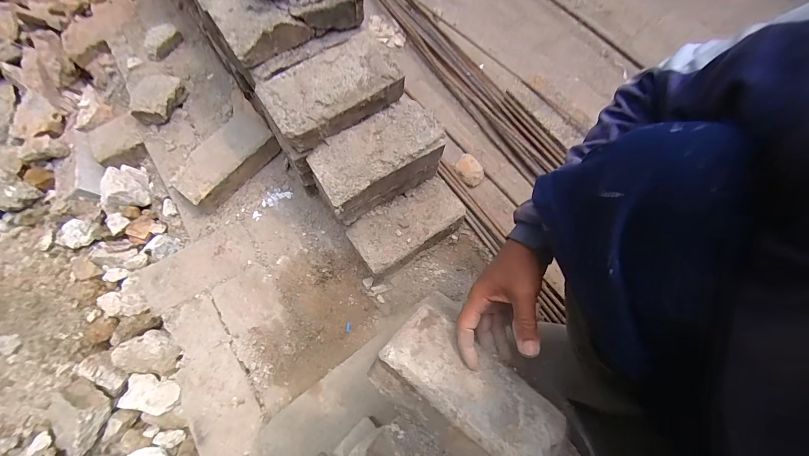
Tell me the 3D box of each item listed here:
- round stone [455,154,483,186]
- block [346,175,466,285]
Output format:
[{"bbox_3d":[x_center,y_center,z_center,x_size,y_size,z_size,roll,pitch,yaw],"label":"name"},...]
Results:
[{"bbox_3d":[0.137,-0.120,0.737,0.066,0.033,0.056,38,71,15],"label":"round stone"},{"bbox_3d":[0.011,-0.002,0.655,0.219,0.065,0.108,-32,68,-14],"label":"block"}]

